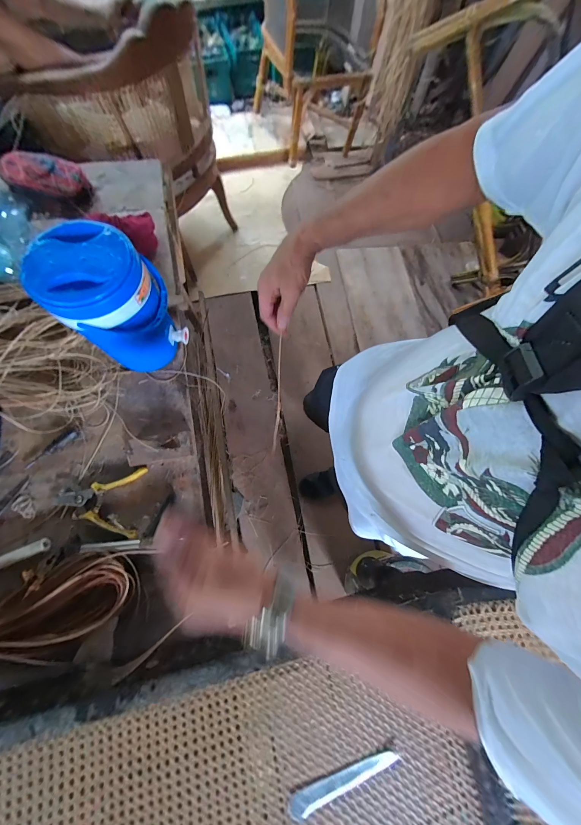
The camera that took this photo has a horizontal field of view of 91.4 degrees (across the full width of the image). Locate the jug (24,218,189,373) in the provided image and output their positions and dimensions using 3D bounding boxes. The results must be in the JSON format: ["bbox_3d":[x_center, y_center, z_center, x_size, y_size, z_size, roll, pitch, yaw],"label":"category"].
[{"bbox_3d":[-0.328,-0.207,0.559,0.170,0.251,0.155,0,75,-2],"label":"jug"}]

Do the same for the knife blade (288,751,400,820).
[{"bbox_3d":[0.082,0.557,0.430,0.173,0.005,0.030,-15,76,-11],"label":"knife blade"}]

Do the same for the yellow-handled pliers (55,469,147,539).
[{"bbox_3d":[-0.392,0.183,0.579,0.168,0.017,0.131,-1,75,-2],"label":"yellow-handled pliers"}]

